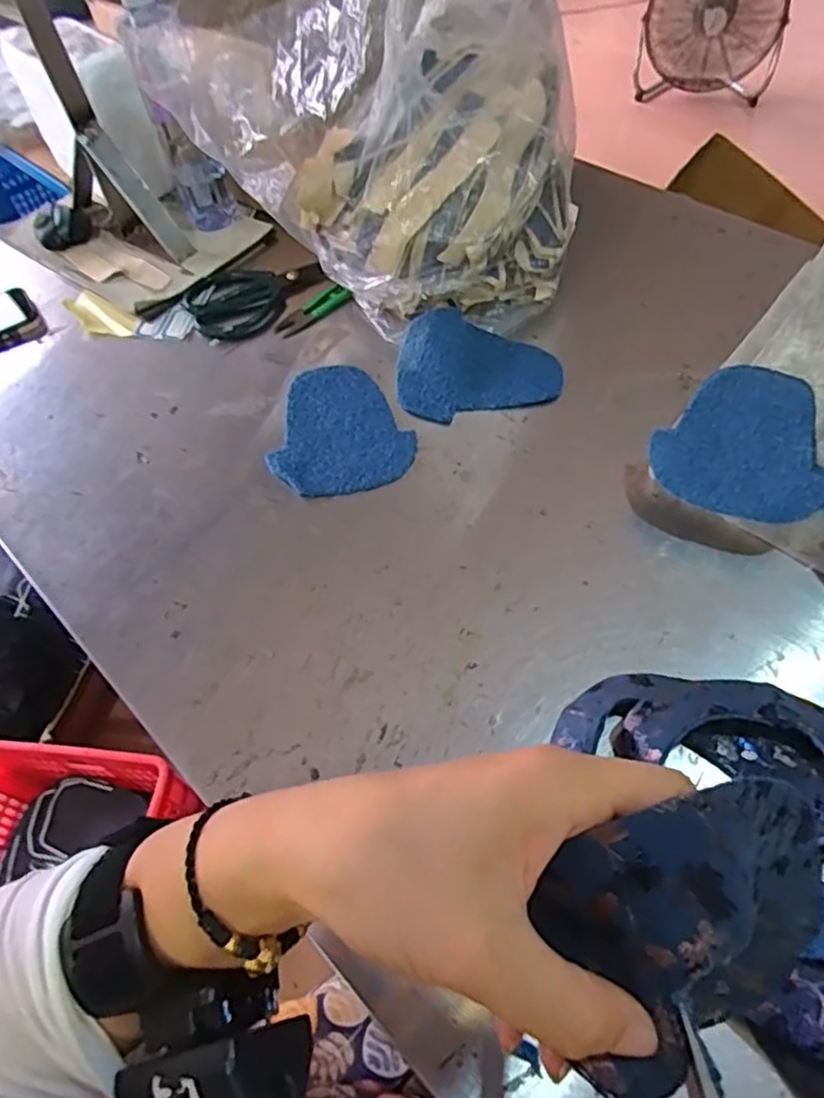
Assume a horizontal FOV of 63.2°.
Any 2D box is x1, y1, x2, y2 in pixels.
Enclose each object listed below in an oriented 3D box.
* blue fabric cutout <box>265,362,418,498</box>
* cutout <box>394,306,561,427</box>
[{"bbox_3d":[-0.058,-0.113,0.612,0.124,0.005,0.161,4,55,6],"label":"blue fabric cutout"},{"bbox_3d":[0.063,-0.175,0.631,0.150,0.024,0.121,2,55,5],"label":"cutout"}]

